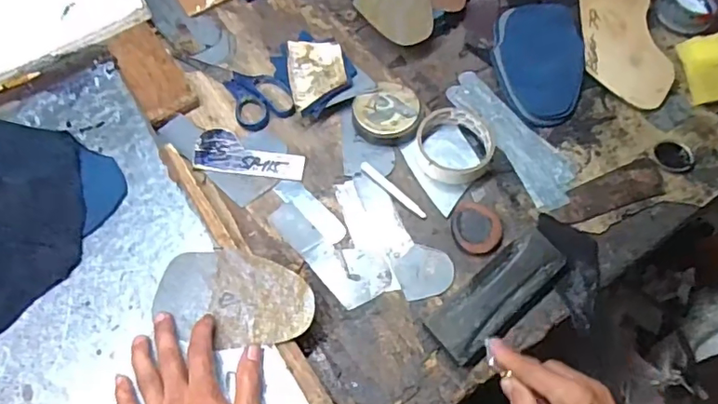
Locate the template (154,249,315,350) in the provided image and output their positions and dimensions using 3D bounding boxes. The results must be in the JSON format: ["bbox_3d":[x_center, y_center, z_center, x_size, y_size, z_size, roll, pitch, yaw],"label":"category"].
[{"bbox_3d":[-0.115,0.088,0.498,0.147,0.005,0.084,11,63,11],"label":"template"}]

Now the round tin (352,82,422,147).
[{"bbox_3d":[0.030,-0.100,0.614,0.073,0.025,0.072,1,64,-2],"label":"round tin"}]

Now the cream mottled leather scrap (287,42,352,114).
[{"bbox_3d":[-0.049,-0.154,0.634,0.065,0.018,0.107,-10,65,-7],"label":"cream mottled leather scrap"}]

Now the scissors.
[{"bbox_3d":[-0.144,-0.146,0.652,0.070,0.010,0.157,-39,71,-19],"label":"scissors"}]

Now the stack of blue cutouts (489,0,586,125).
[{"bbox_3d":[0.221,-0.170,0.659,0.100,0.037,0.153,-7,64,-6],"label":"stack of blue cutouts"}]

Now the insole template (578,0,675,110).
[{"bbox_3d":[0.319,-0.229,0.665,0.102,0.014,0.232,-11,83,-8],"label":"insole template"}]

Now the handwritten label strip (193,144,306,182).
[{"bbox_3d":[-0.122,-0.045,0.598,0.121,0.004,0.036,6,58,1],"label":"handwritten label strip"}]

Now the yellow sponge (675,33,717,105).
[{"bbox_3d":[0.427,-0.163,0.657,0.055,0.034,0.085,-4,64,-4],"label":"yellow sponge"}]

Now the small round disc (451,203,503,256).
[{"bbox_3d":[0.120,0.025,0.551,0.049,0.011,0.057,-4,64,-4],"label":"small round disc"}]

